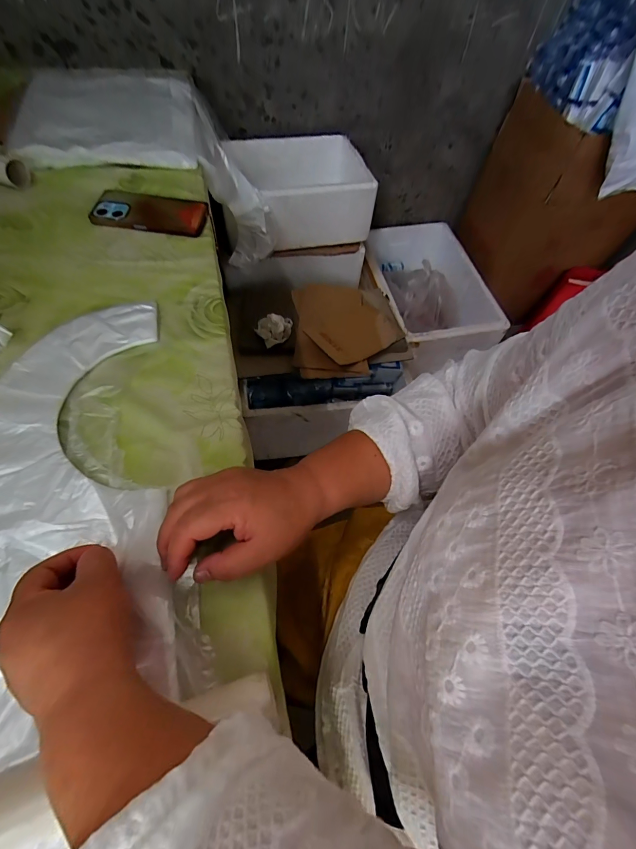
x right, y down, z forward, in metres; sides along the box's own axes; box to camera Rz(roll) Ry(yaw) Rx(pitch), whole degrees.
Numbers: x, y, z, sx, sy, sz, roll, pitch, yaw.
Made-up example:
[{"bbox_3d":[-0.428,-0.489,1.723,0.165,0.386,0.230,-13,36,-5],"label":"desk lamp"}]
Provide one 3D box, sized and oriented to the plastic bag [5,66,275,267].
[{"bbox_3d":[-0.319,-0.523,0.773,0.409,0.291,0.391,-5,62,-7],"label":"plastic bag"}]

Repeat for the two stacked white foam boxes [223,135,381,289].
[{"bbox_3d":[-0.070,-0.543,0.970,0.391,0.249,0.284,-14,63,-13],"label":"two stacked white foam boxes"}]

